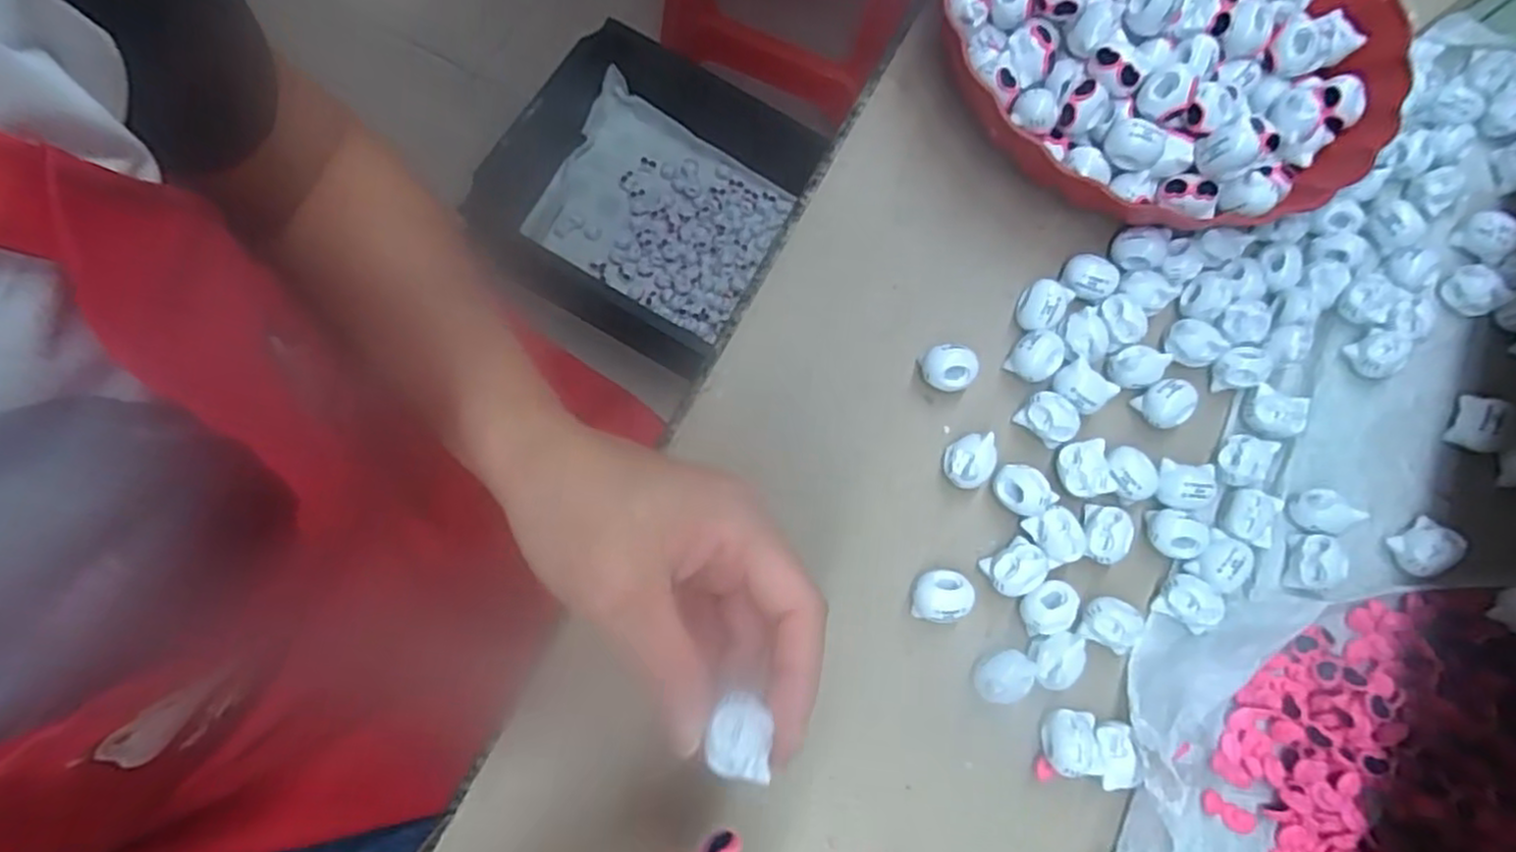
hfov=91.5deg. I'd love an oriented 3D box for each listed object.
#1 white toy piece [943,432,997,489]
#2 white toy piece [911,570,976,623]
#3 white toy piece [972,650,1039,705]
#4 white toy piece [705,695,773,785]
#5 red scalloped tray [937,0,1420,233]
[{"bbox_3d":[0.097,0.016,0.338,0.024,0.020,0.022,1,76,-6],"label":"white toy piece"},{"bbox_3d":[0.080,0.075,0.325,0.025,0.018,0.022,7,76,-4],"label":"white toy piece"},{"bbox_3d":[0.105,0.108,0.318,0.025,0.017,0.021,-3,76,-7],"label":"white toy piece"},{"bbox_3d":[-0.006,0.098,0.231,0.020,0.010,0.024,6,74,0],"label":"white toy piece"},{"bbox_3d":[0.212,-0.216,0.384,0.243,0.053,0.238,12,75,-3],"label":"red scalloped tray"}]

